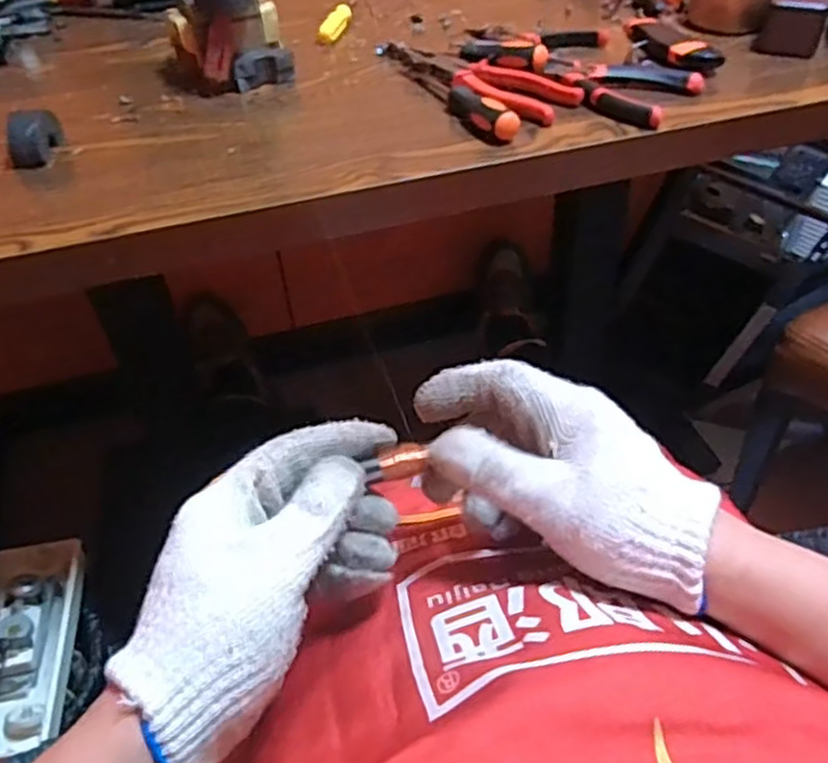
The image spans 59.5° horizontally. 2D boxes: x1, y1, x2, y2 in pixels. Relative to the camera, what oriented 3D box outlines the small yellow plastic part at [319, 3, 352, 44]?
[{"bbox_3d":[-0.088,-0.413,0.831,0.021,0.018,0.093,6,43,11],"label":"small yellow plastic part"}]

